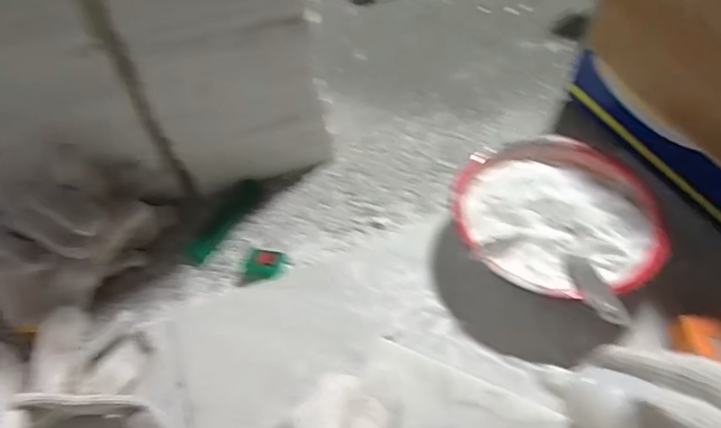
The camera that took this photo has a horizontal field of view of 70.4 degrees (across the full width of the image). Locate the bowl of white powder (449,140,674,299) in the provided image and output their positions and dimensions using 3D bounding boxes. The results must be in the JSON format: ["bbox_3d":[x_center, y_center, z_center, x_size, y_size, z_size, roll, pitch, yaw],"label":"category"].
[{"bbox_3d":[0.168,0.011,0.449,0.158,0.053,0.160,-3,51,4],"label":"bowl of white powder"}]

